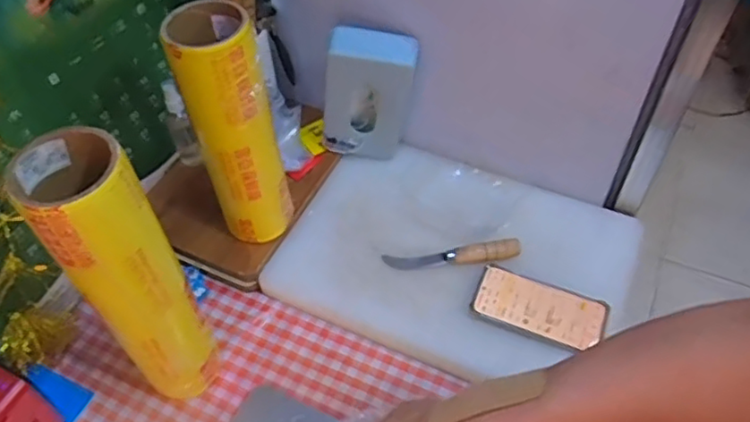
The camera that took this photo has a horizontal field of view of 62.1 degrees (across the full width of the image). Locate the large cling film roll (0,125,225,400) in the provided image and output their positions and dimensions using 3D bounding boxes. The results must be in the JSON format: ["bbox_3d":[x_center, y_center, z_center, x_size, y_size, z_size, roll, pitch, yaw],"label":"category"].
[{"bbox_3d":[-0.240,0.081,0.640,0.086,0.381,0.094,-1,52,1],"label":"large cling film roll"}]

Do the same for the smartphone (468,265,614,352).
[{"bbox_3d":[0.204,0.118,0.771,0.159,0.016,0.072,16,54,14],"label":"smartphone"}]

